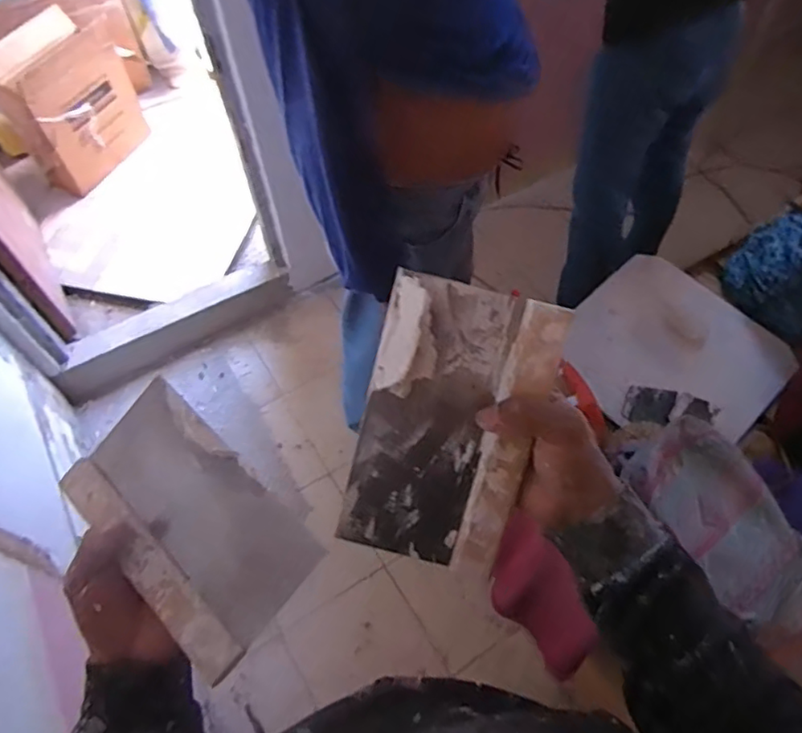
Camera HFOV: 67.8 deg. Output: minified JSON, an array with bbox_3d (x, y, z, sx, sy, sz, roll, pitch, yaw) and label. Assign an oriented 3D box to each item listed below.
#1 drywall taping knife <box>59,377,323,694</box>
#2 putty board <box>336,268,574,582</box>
[{"bbox_3d":[-0.156,0.113,0.445,0.193,0.025,0.114,40,88,17],"label":"drywall taping knife"},{"bbox_3d":[0.032,0.045,0.408,0.115,0.017,0.198,14,104,2],"label":"putty board"}]

